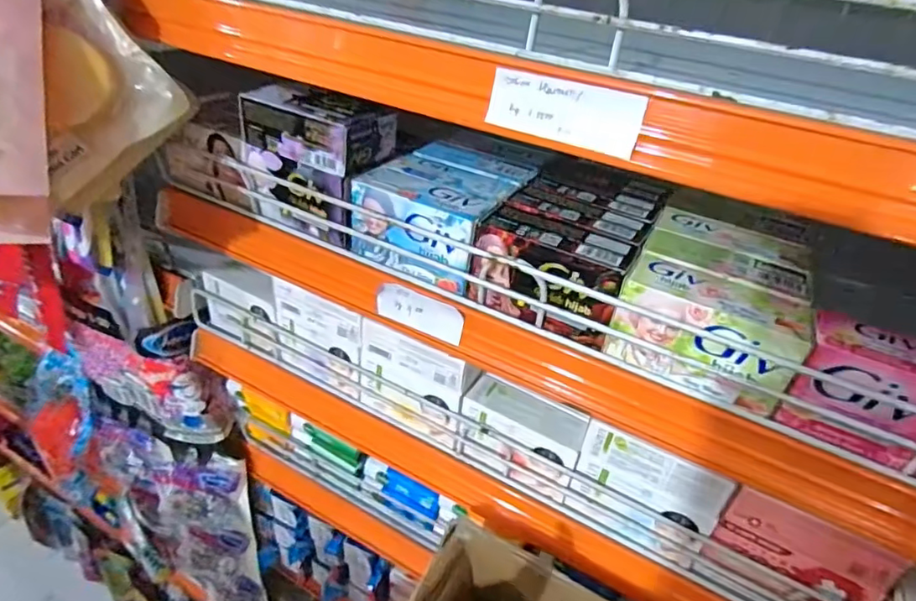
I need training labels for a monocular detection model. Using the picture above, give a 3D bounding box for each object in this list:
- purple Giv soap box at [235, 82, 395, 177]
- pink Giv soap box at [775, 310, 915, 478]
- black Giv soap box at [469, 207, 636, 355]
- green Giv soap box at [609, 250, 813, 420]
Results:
[{"bbox_3d":[-0.097,-0.122,0.377,0.093,0.037,0.054,21,39,20],"label":"purple Giv soap box"},{"bbox_3d":[0.216,0.049,0.267,0.091,0.053,0.034,22,39,21],"label":"pink Giv soap box"},{"bbox_3d":[0.055,-0.015,0.333,0.090,0.053,0.040,22,39,21],"label":"black Giv soap box"},{"bbox_3d":[0.135,0.017,0.299,0.090,0.051,0.037,23,39,22],"label":"green Giv soap box"}]

